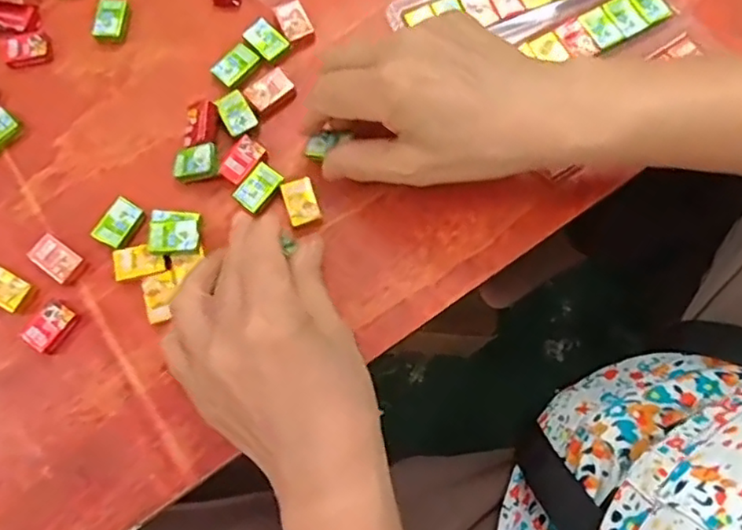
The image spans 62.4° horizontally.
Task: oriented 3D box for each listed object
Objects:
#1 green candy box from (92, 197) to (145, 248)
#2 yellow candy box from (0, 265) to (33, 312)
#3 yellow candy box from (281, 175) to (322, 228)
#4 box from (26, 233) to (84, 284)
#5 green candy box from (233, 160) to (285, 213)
[{"bbox_3d":[-0.134,-0.022,0.325,0.019,0.006,0.026,25,76,6],"label":"green candy box"},{"bbox_3d":[-0.191,0.012,0.318,0.027,0.004,0.018,29,77,7],"label":"yellow candy box"},{"bbox_3d":[-0.038,-0.035,0.331,0.017,0.005,0.026,-18,76,-5],"label":"yellow candy box"},{"bbox_3d":[-0.167,-0.005,0.321,0.027,0.006,0.017,33,78,8],"label":"box"},{"bbox_3d":[-0.061,-0.042,0.332,0.017,0.005,0.026,36,78,9],"label":"green candy box"}]

